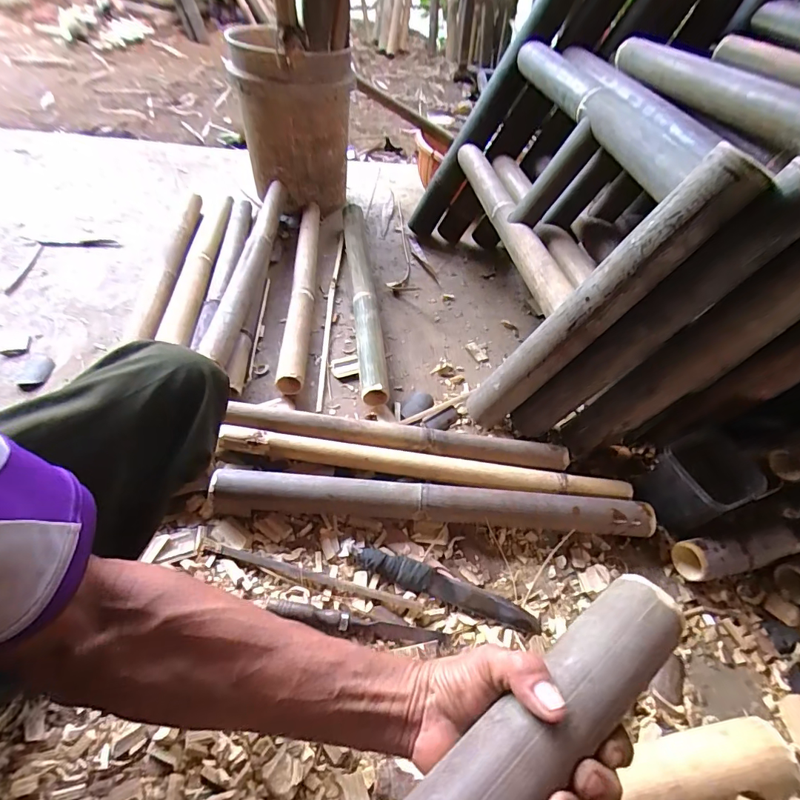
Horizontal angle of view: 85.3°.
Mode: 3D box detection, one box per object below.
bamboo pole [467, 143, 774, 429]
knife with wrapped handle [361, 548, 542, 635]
[{"bbox_3d":[0.267,-0.119,0.644,0.061,0.495,0.071,10,47,-35],"label":"bamboo pole"},{"bbox_3d":[0.070,0.261,0.598,0.256,0.025,0.033,16,54,8],"label":"knife with wrapped handle"}]

